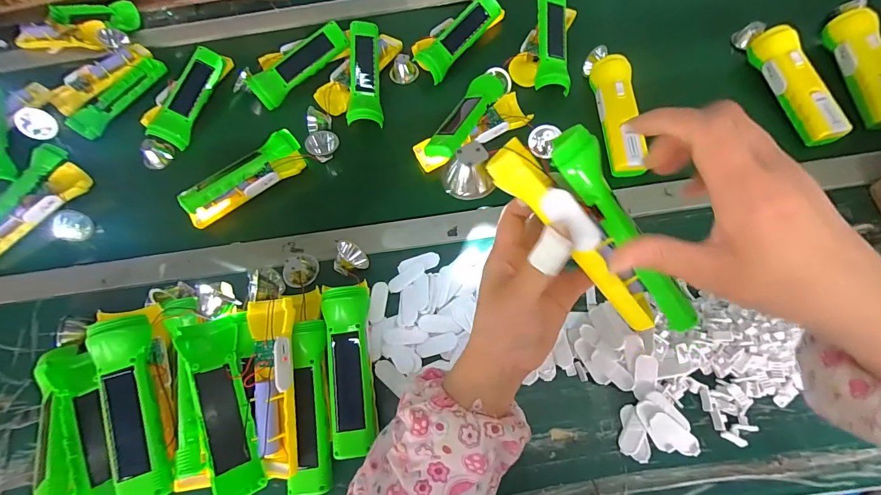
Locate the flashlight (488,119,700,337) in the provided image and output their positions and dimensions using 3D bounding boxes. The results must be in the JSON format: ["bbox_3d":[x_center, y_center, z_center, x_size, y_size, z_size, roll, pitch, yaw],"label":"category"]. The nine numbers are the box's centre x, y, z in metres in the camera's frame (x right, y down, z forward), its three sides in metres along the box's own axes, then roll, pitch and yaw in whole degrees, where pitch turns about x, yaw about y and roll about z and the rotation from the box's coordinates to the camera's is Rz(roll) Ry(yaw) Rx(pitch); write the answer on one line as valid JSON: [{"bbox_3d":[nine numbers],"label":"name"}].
[{"bbox_3d":[0.109,-0.006,0.269,0.059,0.037,0.175,-39,94,-13],"label":"flashlight"}]

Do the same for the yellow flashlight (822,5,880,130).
[{"bbox_3d":[0.566,-0.240,0.511,0.049,0.040,0.184,0,65,6],"label":"yellow flashlight"}]

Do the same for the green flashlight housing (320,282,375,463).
[{"bbox_3d":[-0.093,0.121,0.394,0.046,0.048,0.168,-8,65,2],"label":"green flashlight housing"}]

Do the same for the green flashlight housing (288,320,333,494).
[{"bbox_3d":[-0.130,0.155,0.380,0.036,0.038,0.159,-5,67,1],"label":"green flashlight housing"}]

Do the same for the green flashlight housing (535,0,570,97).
[{"bbox_3d":[0.166,-0.302,0.566,0.047,0.048,0.155,4,67,5],"label":"green flashlight housing"}]

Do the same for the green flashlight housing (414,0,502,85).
[{"bbox_3d":[0.029,-0.324,0.591,0.049,0.036,0.173,34,73,18],"label":"green flashlight housing"}]

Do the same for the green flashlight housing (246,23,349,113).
[{"bbox_3d":[-0.214,-0.282,0.582,0.163,0.037,0.055,-39,68,-12],"label":"green flashlight housing"}]

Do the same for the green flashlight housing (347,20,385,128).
[{"bbox_3d":[-0.110,-0.255,0.563,0.046,0.023,0.156,-2,82,2],"label":"green flashlight housing"}]

